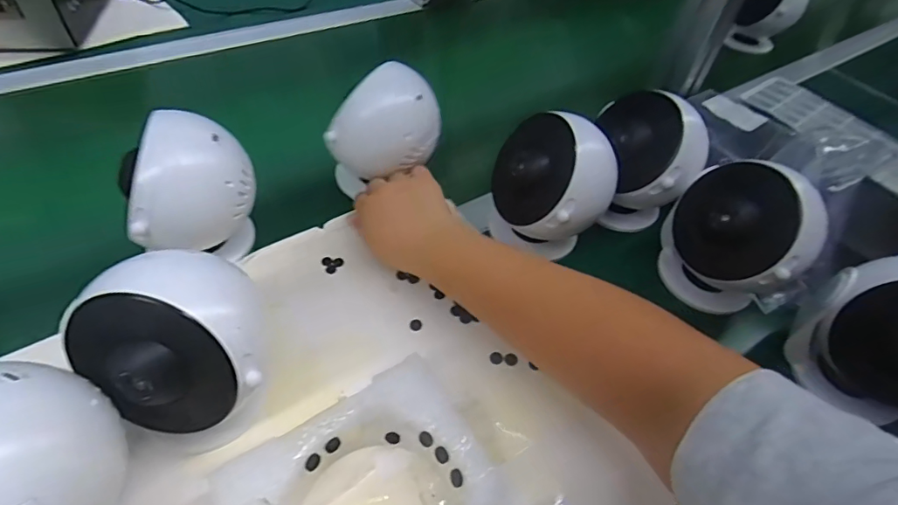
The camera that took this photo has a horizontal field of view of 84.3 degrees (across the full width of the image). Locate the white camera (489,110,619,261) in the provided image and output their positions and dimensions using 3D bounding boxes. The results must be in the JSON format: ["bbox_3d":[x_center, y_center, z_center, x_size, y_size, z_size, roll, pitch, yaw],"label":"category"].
[{"bbox_3d":[0.086,-0.048,0.431,0.101,0.120,0.084,15,48,5],"label":"white camera"}]

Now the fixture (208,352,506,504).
[{"bbox_3d":[-0.047,0.153,0.295,0.141,0.041,0.132,-23,55,-25],"label":"fixture"}]

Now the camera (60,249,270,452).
[{"bbox_3d":[-0.150,0.066,0.299,0.091,0.125,0.096,4,48,-4],"label":"camera"}]

